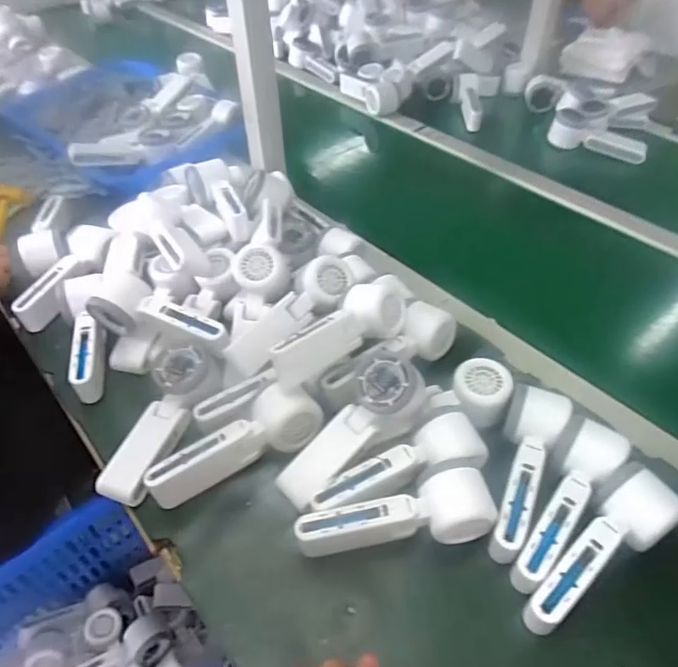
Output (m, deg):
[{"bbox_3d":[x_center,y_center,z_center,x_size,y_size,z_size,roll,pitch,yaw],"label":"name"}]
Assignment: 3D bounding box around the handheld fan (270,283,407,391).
[{"bbox_3d":[-0.001,-0.006,0.540,0.165,0.046,0.061,-27,51,-24],"label":"handheld fan"}]

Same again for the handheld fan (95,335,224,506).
[{"bbox_3d":[-0.173,0.085,0.526,0.069,0.036,0.167,16,63,15],"label":"handheld fan"}]

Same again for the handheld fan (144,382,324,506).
[{"bbox_3d":[-0.097,0.099,0.495,0.169,0.044,0.058,-20,49,-18],"label":"handheld fan"}]

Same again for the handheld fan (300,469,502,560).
[{"bbox_3d":[0.047,0.158,0.461,0.167,0.057,0.060,-5,46,-4],"label":"handheld fan"}]

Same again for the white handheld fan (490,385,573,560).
[{"bbox_3d":[0.166,0.123,0.478,0.054,0.052,0.162,19,49,18],"label":"white handheld fan"}]

